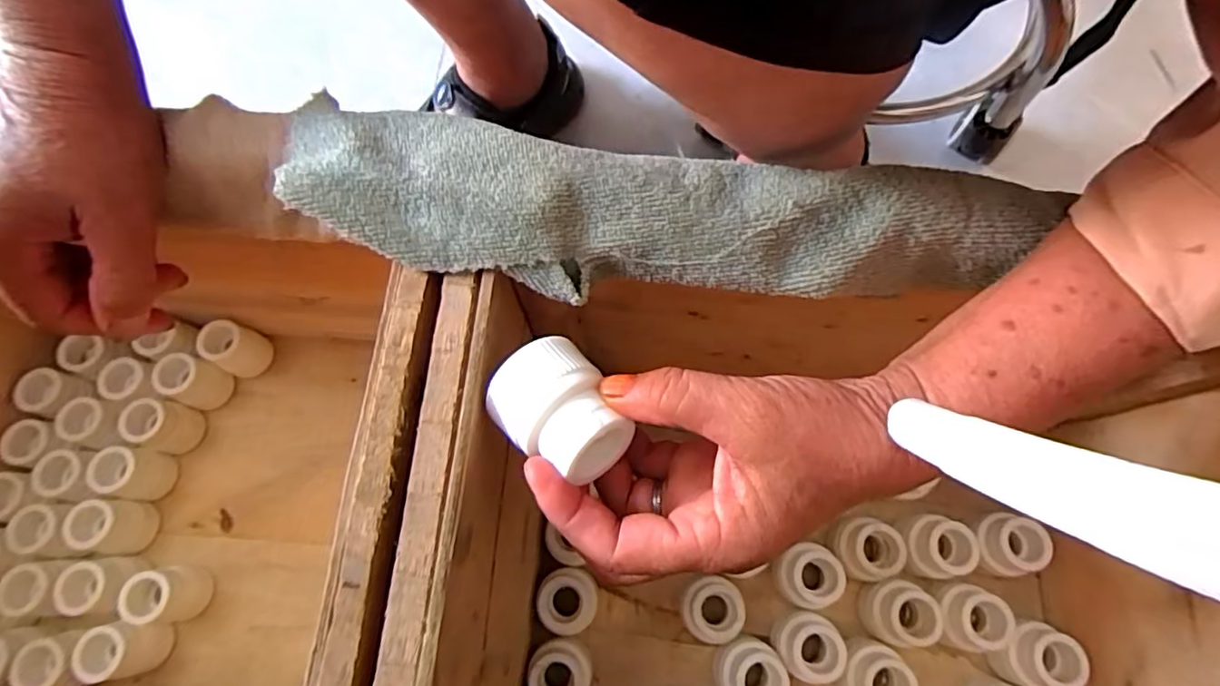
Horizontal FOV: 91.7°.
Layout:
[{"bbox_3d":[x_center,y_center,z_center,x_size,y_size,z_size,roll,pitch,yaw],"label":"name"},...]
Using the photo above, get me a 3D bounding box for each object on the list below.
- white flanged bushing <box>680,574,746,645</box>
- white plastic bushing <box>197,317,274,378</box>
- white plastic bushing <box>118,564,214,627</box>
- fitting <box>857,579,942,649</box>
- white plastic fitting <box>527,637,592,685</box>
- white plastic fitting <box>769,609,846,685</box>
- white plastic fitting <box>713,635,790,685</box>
[{"bbox_3d":[0.070,0.183,0.410,0.037,0.048,0.040,0,71,1],"label":"white flanged bushing"},{"bbox_3d":[-0.300,0.005,0.477,0.032,0.050,0.036,23,73,8],"label":"white plastic bushing"},{"bbox_3d":[-0.317,0.181,0.424,0.038,0.041,0.035,-8,71,-2],"label":"white plastic bushing"},{"bbox_3d":[0.195,0.184,0.406,0.038,0.048,0.039,14,72,6],"label":"fitting"},{"bbox_3d":[-0.032,0.220,0.399,0.039,0.049,0.039,6,72,3],"label":"white plastic fitting"},{"bbox_3d":[0.133,0.204,0.400,0.036,0.043,0.039,0,71,1],"label":"white plastic fitting"},{"bbox_3d":[0.093,0.219,0.396,0.039,0.049,0.040,0,71,1],"label":"white plastic fitting"}]

